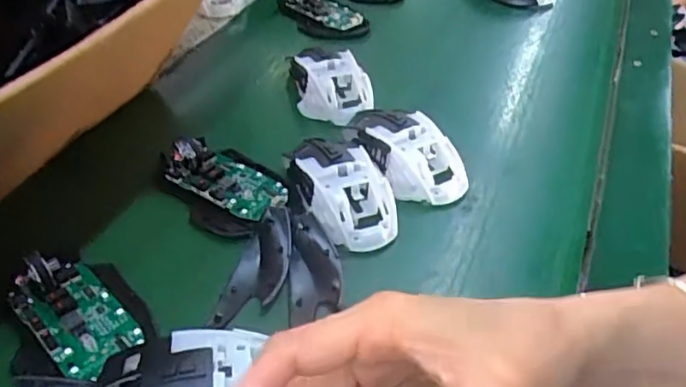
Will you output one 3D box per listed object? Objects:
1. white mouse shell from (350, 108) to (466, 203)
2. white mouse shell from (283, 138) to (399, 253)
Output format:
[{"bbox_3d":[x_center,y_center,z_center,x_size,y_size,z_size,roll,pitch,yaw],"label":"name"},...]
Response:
[{"bbox_3d":[0.047,-0.036,0.475,0.055,0.035,0.111,-29,50,-30],"label":"white mouse shell"},{"bbox_3d":[-0.002,-0.007,0.438,0.065,0.030,0.102,-10,42,-12],"label":"white mouse shell"}]

